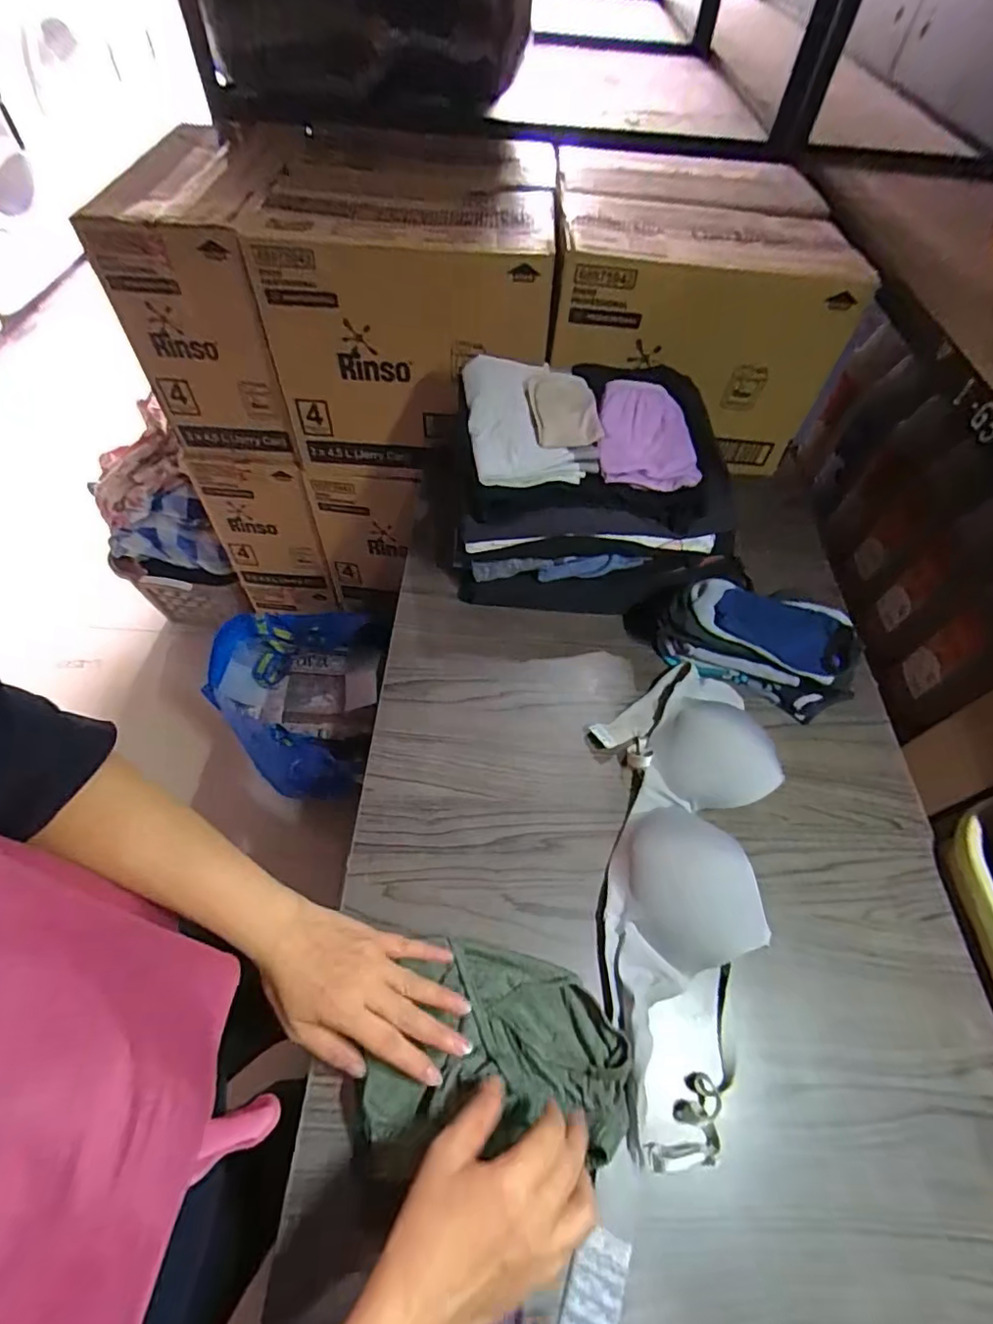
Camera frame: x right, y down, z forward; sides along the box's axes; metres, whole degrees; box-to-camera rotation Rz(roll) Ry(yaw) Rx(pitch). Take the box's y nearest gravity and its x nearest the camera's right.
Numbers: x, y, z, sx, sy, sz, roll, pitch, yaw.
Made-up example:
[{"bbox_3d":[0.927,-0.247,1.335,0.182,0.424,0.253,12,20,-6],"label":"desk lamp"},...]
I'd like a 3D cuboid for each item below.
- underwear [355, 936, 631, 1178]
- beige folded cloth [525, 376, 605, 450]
[{"bbox_3d":[0.000,0.304,0.449,0.202,0.036,0.145,1,56,-3],"label":"underwear"},{"bbox_3d":[0.075,-0.297,0.655,0.070,0.025,0.120,-5,57,-7],"label":"beige folded cloth"}]

